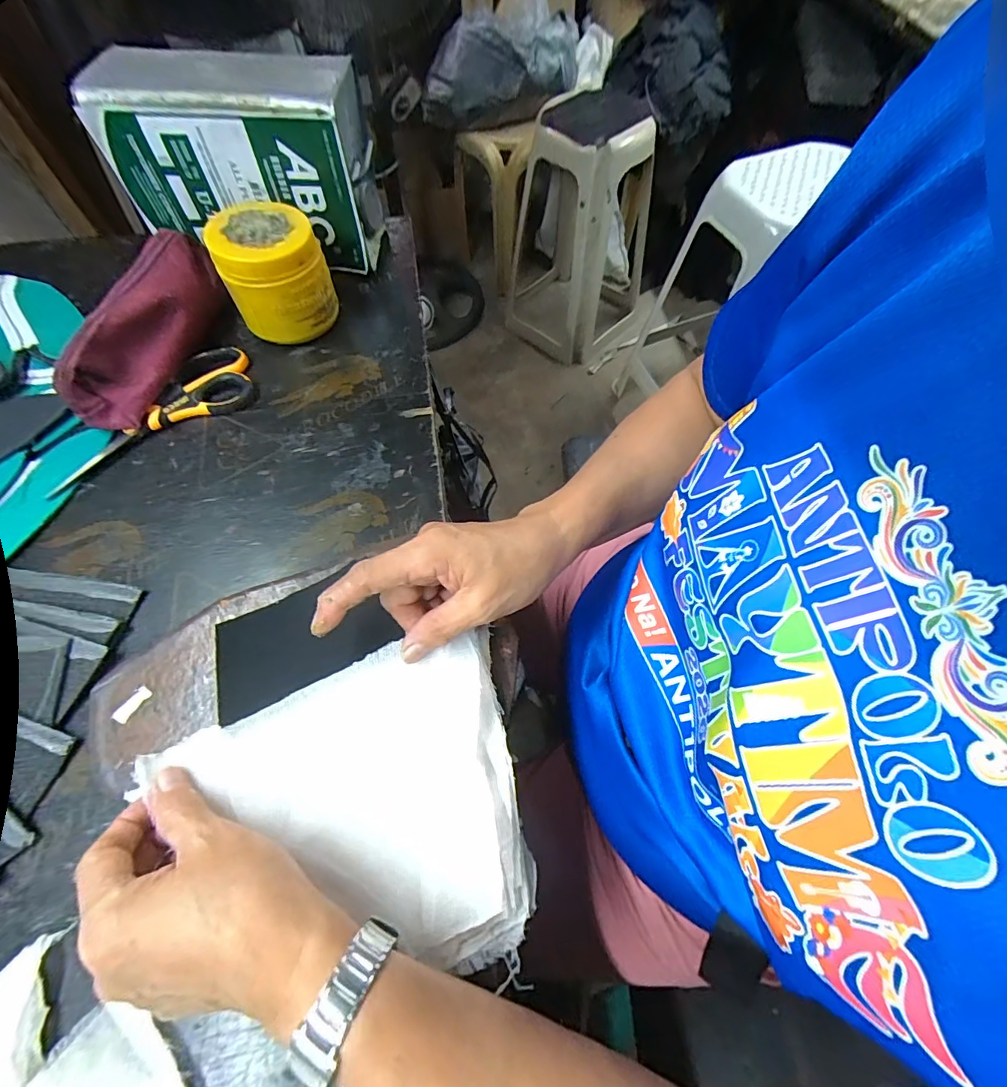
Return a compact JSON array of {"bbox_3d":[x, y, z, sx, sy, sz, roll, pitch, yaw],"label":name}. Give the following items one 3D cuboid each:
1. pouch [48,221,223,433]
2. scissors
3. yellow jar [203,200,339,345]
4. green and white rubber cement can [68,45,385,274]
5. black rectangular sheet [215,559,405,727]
[{"bbox_3d":[-0.326,-0.206,0.445,0.067,0.071,0.216,1,61,0],"label":"pouch"},{"bbox_3d":[-0.323,-0.121,0.431,0.192,0.017,0.077,-36,68,-19],"label":"scissors"},{"bbox_3d":[-0.219,-0.257,0.458,0.092,0.098,0.082,-25,65,-14],"label":"yellow jar"},{"bbox_3d":[-0.259,-0.384,0.488,0.234,0.156,0.103,4,61,1],"label":"green and white rubber cement can"},{"bbox_3d":[-0.130,0.057,0.298,0.106,0.009,0.068,-27,58,-13],"label":"black rectangular sheet"}]

